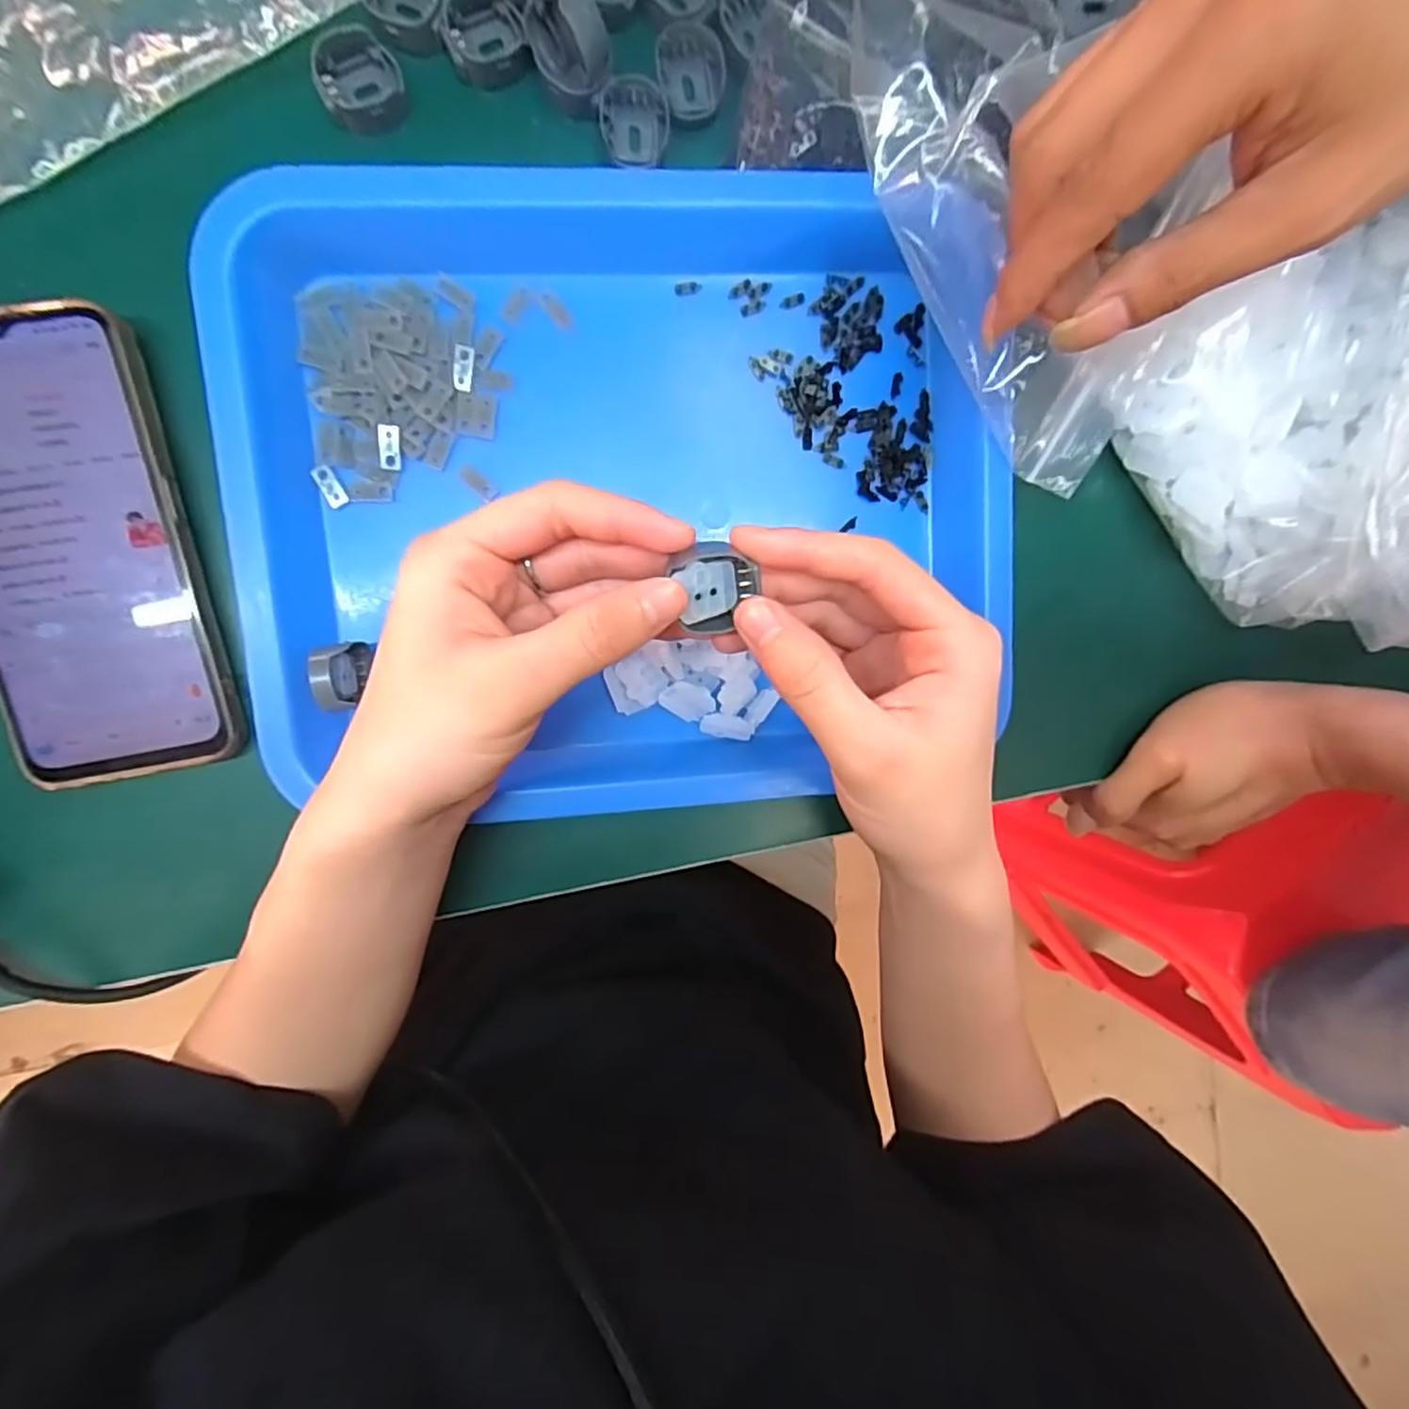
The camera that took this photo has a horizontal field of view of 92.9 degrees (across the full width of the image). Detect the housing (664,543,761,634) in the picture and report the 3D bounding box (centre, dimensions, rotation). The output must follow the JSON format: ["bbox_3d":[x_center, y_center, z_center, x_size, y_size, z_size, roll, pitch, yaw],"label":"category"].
[{"bbox_3d":[0.004,-0.035,0.201,0.024,0.010,0.027,-18,98,-2],"label":"housing"}]

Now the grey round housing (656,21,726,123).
[{"bbox_3d":[-0.005,-0.237,0.250,0.025,0.006,0.030,0,96,-6],"label":"grey round housing"}]

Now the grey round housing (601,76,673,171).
[{"bbox_3d":[-0.026,-0.219,0.252,0.025,0.010,0.025,-1,96,-6],"label":"grey round housing"}]

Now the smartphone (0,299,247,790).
[{"bbox_3d":[-0.231,-0.056,0.246,0.077,0.013,0.167,-12,98,-3],"label":"smartphone"}]

